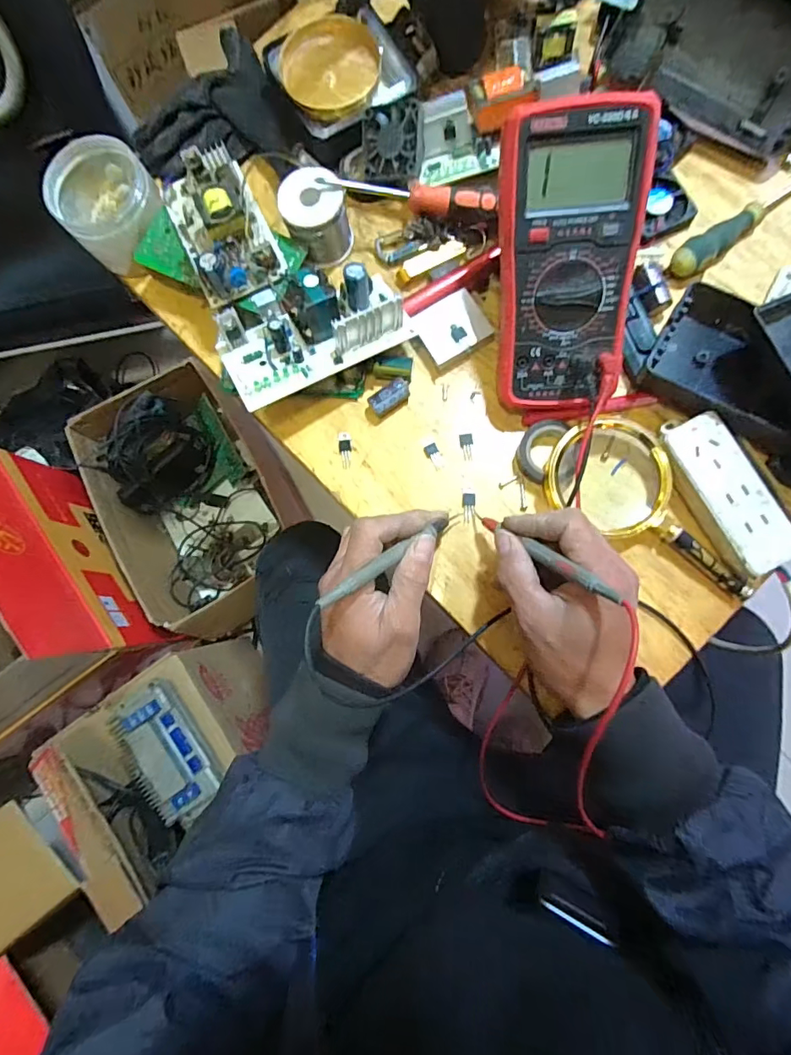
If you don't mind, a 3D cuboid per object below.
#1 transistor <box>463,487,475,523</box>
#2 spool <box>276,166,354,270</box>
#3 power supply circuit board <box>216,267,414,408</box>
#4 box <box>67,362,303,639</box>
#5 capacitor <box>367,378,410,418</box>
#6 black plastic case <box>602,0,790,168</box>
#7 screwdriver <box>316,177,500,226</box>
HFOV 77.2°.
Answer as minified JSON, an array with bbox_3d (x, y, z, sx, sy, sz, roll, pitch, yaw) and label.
[{"bbox_3d":[0.058,-0.018,0.394,0.010,0.004,0.029,5,82,5],"label":"transistor"},{"bbox_3d":[-0.065,-0.259,0.416,0.050,0.055,0.047,-1,81,5],"label":"spool"},{"bbox_3d":[-0.066,-0.156,0.382,0.141,0.045,0.075,-28,80,0],"label":"power supply circuit board"},{"bbox_3d":[-0.356,-0.038,0.885,0.240,0.166,0.417,-31,80,-1],"label":"box"},{"bbox_3d":[-0.005,-0.106,0.409,0.034,0.018,0.016,-31,80,-1],"label":"capacitor"},{"bbox_3d":[0.261,-0.379,0.398,0.169,0.087,0.040,36,42,11],"label":"black plastic case"},{"bbox_3d":[0.011,-0.267,0.400,0.140,0.022,0.021,5,82,5],"label":"screwdriver"}]

